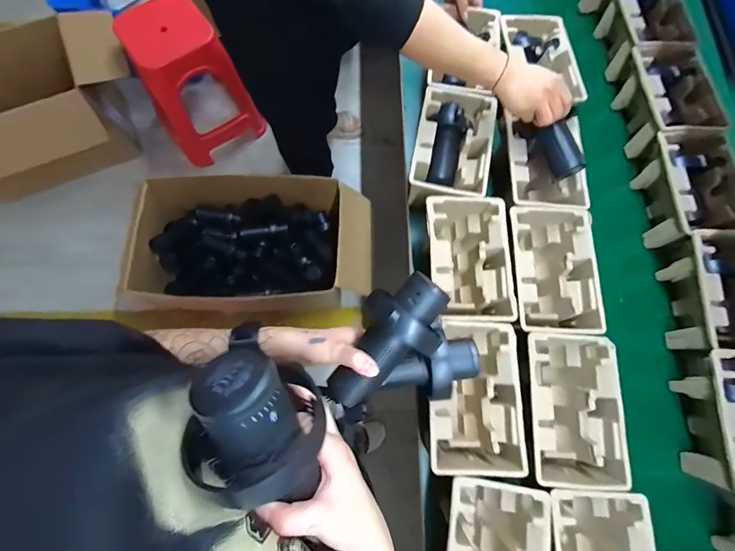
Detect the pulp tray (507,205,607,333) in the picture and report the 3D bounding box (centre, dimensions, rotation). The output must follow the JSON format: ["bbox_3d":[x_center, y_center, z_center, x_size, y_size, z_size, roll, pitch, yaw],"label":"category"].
[{"bbox_3d":[0.327,-0.004,0.632,0.148,0.091,0.237,2,73,-1],"label":"pulp tray"}]

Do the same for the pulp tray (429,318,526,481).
[{"bbox_3d":[0.167,0.199,0.580,0.141,0.104,0.231,2,73,-1],"label":"pulp tray"}]

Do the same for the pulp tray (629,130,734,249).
[{"bbox_3d":[0.651,-0.171,0.699,0.131,0.102,0.219,-1,73,-2],"label":"pulp tray"}]

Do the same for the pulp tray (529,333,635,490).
[{"bbox_3d":[0.325,0.217,0.574,0.146,0.092,0.231,2,73,-1],"label":"pulp tray"}]

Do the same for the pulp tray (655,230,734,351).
[{"bbox_3d":[0.652,0.037,0.645,0.139,0.102,0.220,2,73,-1],"label":"pulp tray"}]

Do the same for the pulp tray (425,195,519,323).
[{"bbox_3d":[0.179,-0.024,0.630,0.137,0.089,0.221,0,73,-2],"label":"pulp tray"}]

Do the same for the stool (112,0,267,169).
[{"bbox_3d":[-0.713,-0.775,1.386,0.371,0.453,0.360,-38,78,-12],"label":"stool"}]

